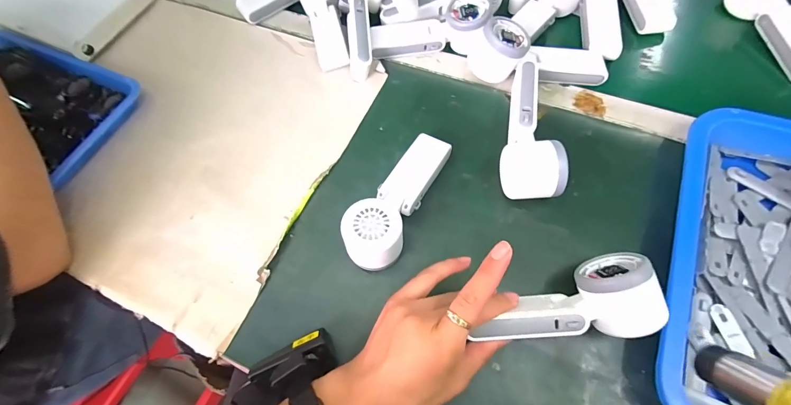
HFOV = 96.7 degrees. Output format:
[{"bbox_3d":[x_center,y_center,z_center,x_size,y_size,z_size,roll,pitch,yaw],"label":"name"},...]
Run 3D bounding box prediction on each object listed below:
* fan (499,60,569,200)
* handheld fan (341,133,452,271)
[{"bbox_3d":[0.152,-0.081,0.386,0.060,0.054,0.171,10,65,9],"label":"fan"},{"bbox_3d":[0.002,-0.009,0.370,0.055,0.051,0.164,23,68,14],"label":"handheld fan"}]

